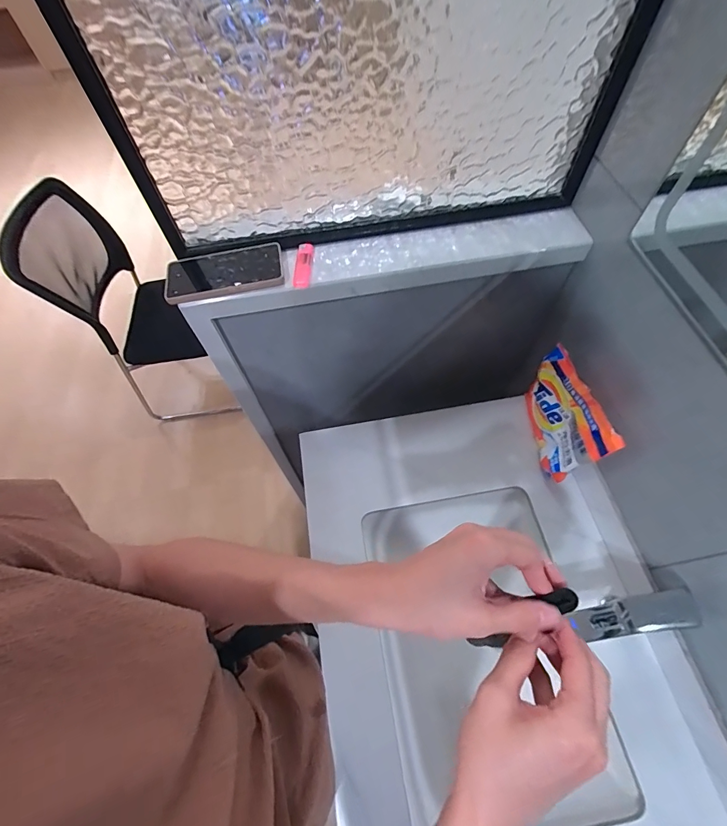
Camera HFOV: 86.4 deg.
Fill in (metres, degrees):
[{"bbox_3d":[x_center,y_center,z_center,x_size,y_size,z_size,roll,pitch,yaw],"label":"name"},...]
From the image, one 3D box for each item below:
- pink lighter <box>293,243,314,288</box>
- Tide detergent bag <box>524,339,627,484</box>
[{"bbox_3d":[-0.086,-0.213,0.557,0.024,0.016,0.080,-2,62,1],"label":"pink lighter"},{"bbox_3d":[0.336,0.009,0.658,0.039,0.174,0.182,-7,62,-1],"label":"Tide detergent bag"}]

